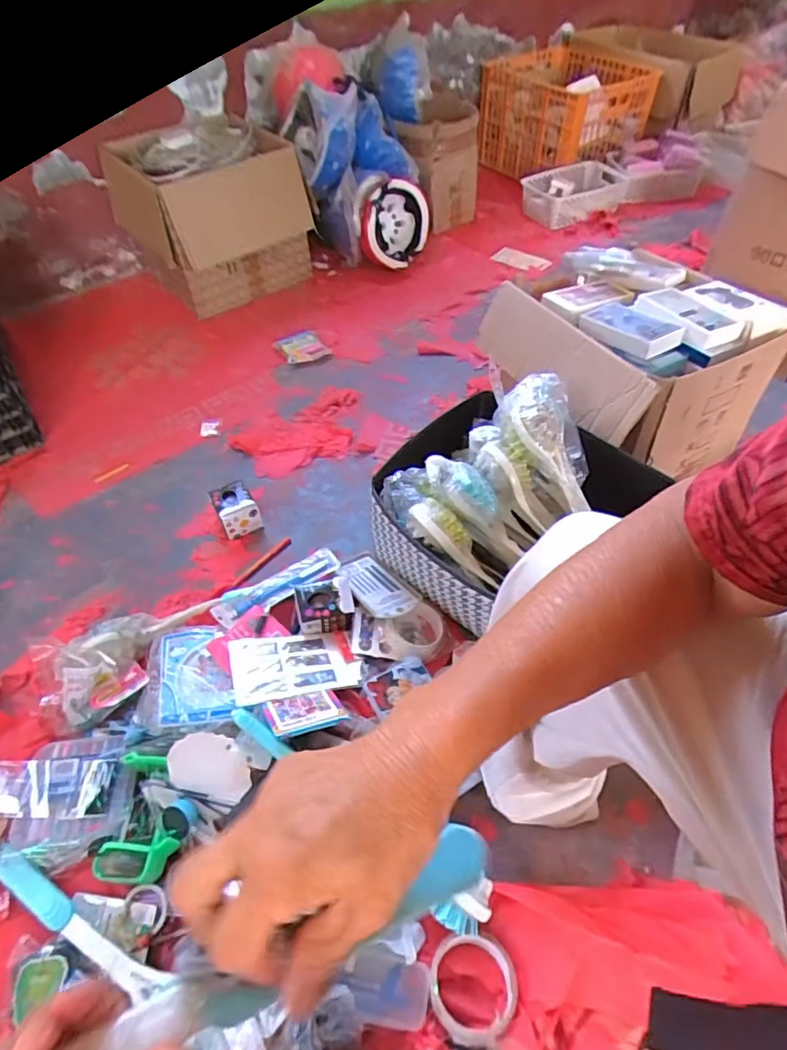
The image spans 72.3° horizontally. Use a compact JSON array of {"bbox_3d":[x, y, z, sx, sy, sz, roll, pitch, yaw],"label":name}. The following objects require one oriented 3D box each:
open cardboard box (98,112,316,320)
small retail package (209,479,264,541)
[{"bbox_3d":[-0.450,-0.768,1.370,0.389,0.347,0.336,-30,56,-20],"label":"open cardboard box"},{"bbox_3d":[-0.276,-0.026,0.947,0.068,0.065,0.079,-25,54,-16],"label":"small retail package"}]

